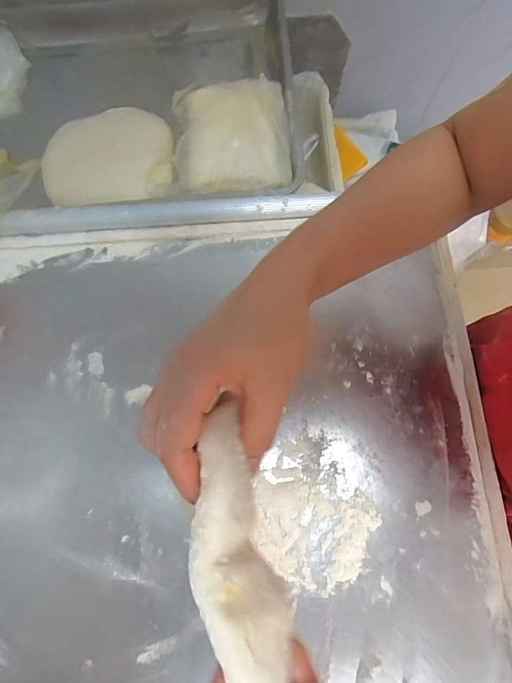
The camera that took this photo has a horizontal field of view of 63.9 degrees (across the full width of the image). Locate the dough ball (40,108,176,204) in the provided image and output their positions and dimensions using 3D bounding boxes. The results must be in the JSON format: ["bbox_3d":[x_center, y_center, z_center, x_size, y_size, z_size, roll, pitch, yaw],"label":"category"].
[{"bbox_3d":[-0.223,-0.293,0.626,0.186,0.046,0.165,2,76,-1],"label":"dough ball"}]

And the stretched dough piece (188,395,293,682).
[{"bbox_3d":[-0.009,0.104,0.187,0.036,0.034,0.141,-11,68,-4],"label":"stretched dough piece"}]

